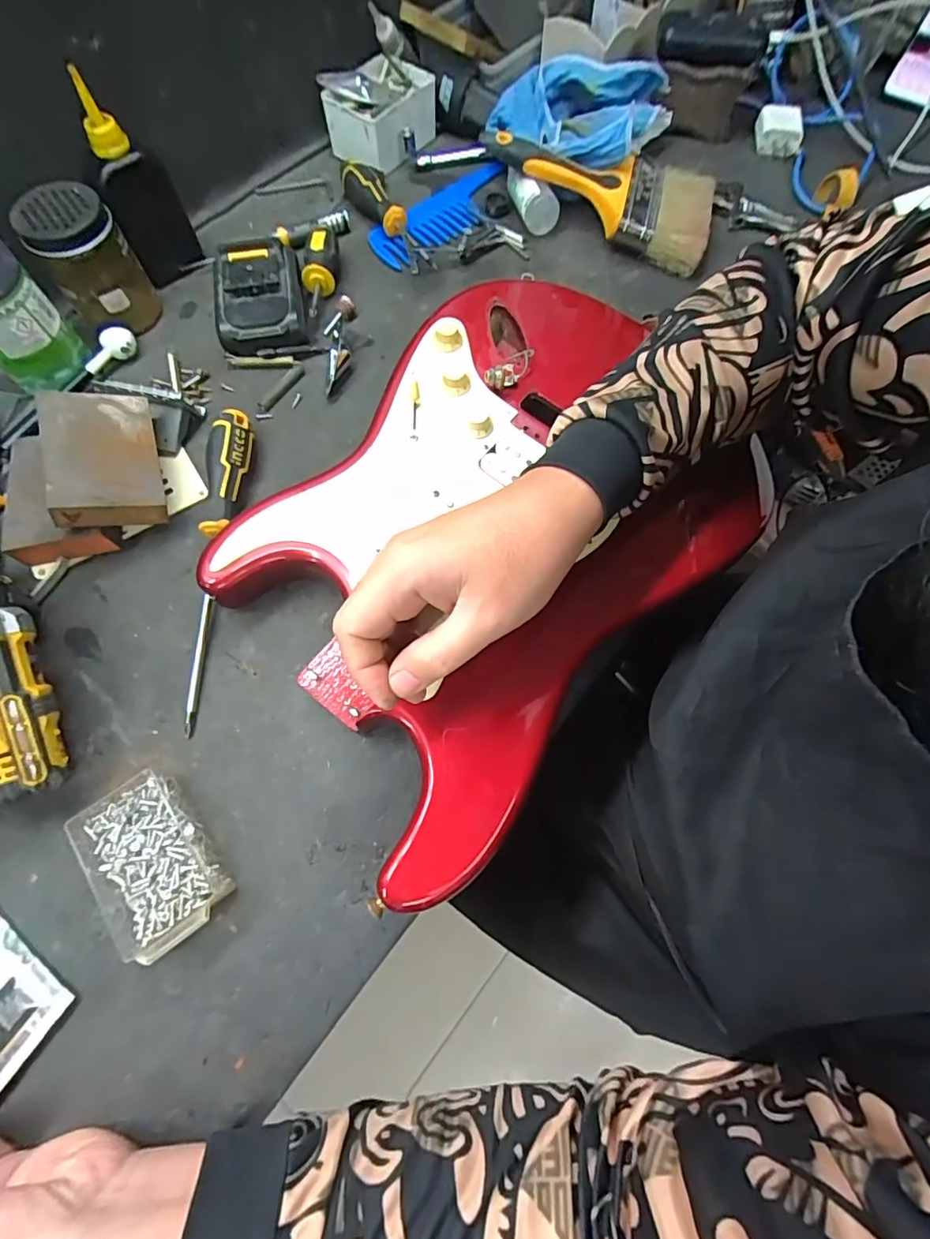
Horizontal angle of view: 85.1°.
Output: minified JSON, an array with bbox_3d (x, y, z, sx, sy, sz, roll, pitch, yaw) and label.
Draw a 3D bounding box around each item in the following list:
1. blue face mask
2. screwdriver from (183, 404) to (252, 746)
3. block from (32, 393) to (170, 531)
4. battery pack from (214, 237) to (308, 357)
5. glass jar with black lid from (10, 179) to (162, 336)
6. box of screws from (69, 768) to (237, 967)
[{"bbox_3d":[0.114,-0.505,0.505,0.145,0.046,0.145,31,73,11],"label":"blue face mask"},{"bbox_3d":[-0.183,-0.046,0.371,0.027,0.032,0.247,-1,70,0],"label":"screwdriver"},{"bbox_3d":[-0.266,-0.120,0.372,0.069,0.021,0.101,-8,72,-35],"label":"block"},{"bbox_3d":[-0.184,-0.288,0.452,0.078,0.042,0.108,-11,70,-4],"label":"battery pack"},{"bbox_3d":[-0.313,-0.297,0.431,0.070,0.090,0.071,0,70,0],"label":"glass jar with black lid"},{"bbox_3d":[-0.192,0.148,0.305,0.063,0.030,0.098,-32,73,-11],"label":"box of screws"}]

